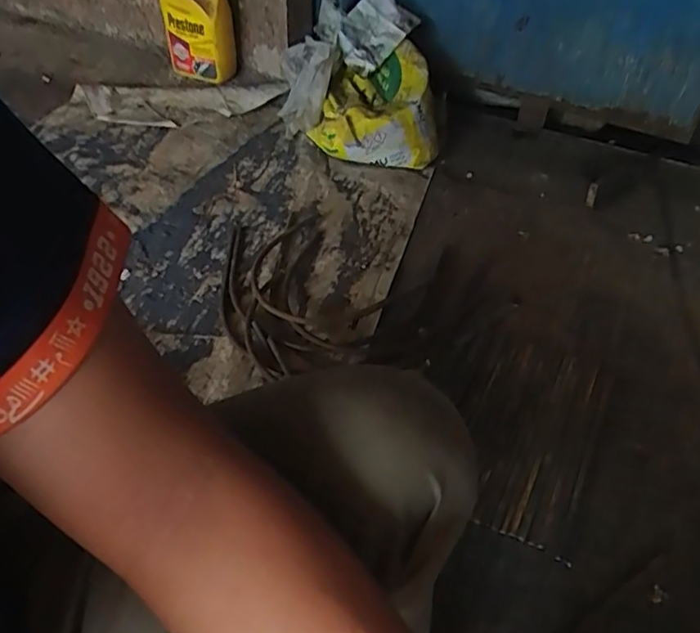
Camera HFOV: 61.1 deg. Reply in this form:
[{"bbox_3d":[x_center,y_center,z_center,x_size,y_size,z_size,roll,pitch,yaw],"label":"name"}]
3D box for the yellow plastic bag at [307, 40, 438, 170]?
[{"bbox_3d":[0.072,-0.533,1.493,0.306,0.145,0.328,6,45,7],"label":"yellow plastic bag"}]

